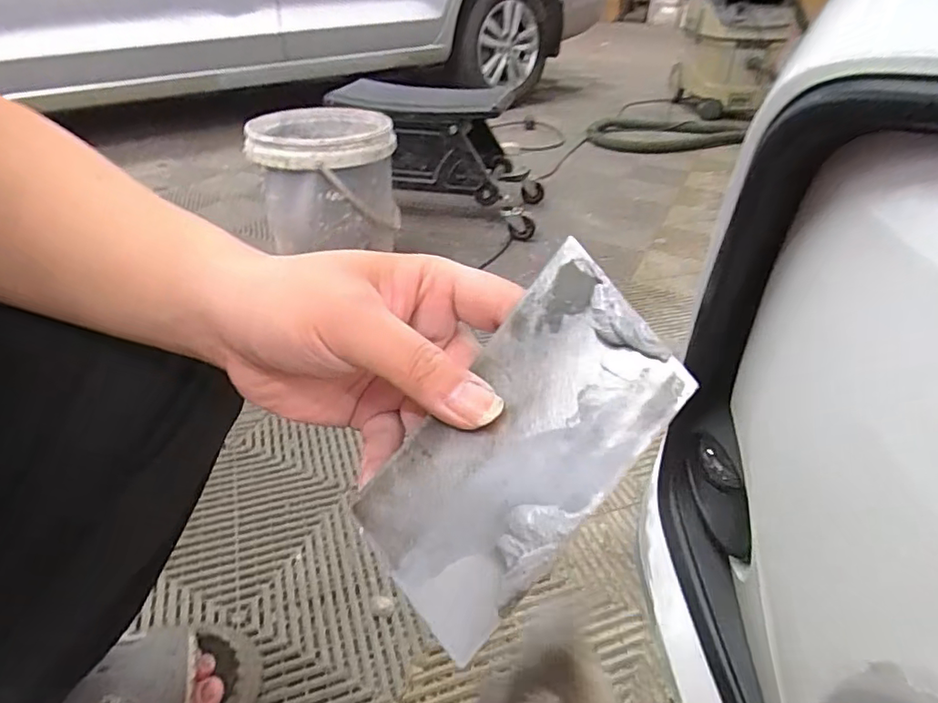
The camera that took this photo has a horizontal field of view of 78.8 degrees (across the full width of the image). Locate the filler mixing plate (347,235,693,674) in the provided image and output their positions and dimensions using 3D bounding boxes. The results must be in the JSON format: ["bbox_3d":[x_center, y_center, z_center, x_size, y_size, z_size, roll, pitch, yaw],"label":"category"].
[{"bbox_3d":[0.016,0.029,0.195,0.126,0.010,0.071,-50,51,0],"label":"filler mixing plate"}]

